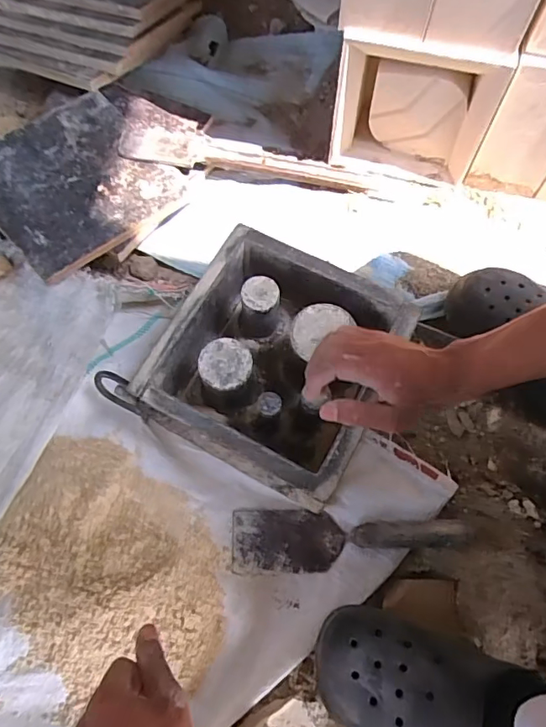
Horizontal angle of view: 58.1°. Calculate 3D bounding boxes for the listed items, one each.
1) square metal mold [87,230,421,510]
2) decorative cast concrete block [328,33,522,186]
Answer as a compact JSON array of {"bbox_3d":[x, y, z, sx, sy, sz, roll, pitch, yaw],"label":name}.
[{"bbox_3d":[-0.014,-0.005,0.572,0.277,0.106,0.237,28,71,10],"label":"square metal mold"},{"bbox_3d":[0.187,-0.346,0.675,0.205,0.198,0.060,9,69,2],"label":"decorative cast concrete block"}]

